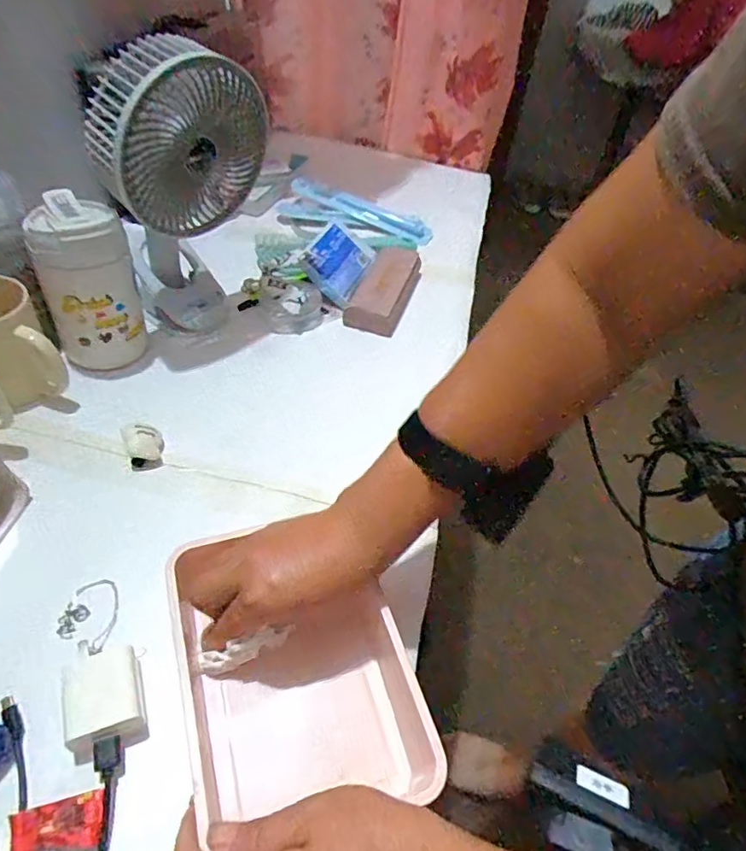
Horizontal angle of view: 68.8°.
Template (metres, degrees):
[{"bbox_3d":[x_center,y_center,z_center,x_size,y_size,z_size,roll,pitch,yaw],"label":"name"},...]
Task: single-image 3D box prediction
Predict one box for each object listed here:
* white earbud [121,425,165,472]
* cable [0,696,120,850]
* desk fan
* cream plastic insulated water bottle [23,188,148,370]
[{"bbox_3d":[-0.212,0.019,0.505,0.032,0.027,0.034,-17,52,-20],"label":"white earbud"},{"bbox_3d":[-0.184,0.226,0.313,0.068,0.012,0.151,-11,50,-16],"label":"cable"},{"bbox_3d":[-0.194,-0.240,0.583,0.162,0.275,0.126,-23,55,-24],"label":"desk fan"},{"bbox_3d":[-0.287,-0.140,0.550,0.089,0.154,0.088,-23,54,-24],"label":"cream plastic insulated water bottle"}]

